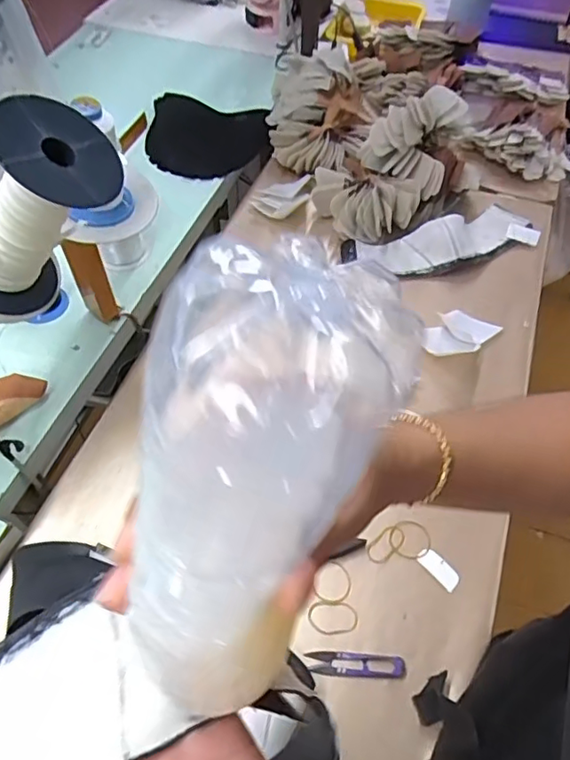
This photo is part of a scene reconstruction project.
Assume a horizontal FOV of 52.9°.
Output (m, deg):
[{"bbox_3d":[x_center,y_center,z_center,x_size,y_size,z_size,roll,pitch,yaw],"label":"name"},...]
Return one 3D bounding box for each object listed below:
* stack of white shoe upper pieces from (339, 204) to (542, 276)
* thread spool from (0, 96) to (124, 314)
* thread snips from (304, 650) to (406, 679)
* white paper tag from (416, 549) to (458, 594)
[{"bbox_3d":[0.257,-0.226,0.933,0.330,0.039,0.099,-15,56,-12],"label":"stack of white shoe upper pieces"},{"bbox_3d":[-0.214,-0.127,0.478,0.095,0.179,0.092,14,49,-31],"label":"thread spool"},{"bbox_3d":[0.074,0.293,0.591,0.100,0.004,0.023,3,55,1],"label":"thread snips"},{"bbox_3d":[0.175,0.214,0.651,0.021,0.004,0.051,-44,73,-11],"label":"white paper tag"}]

